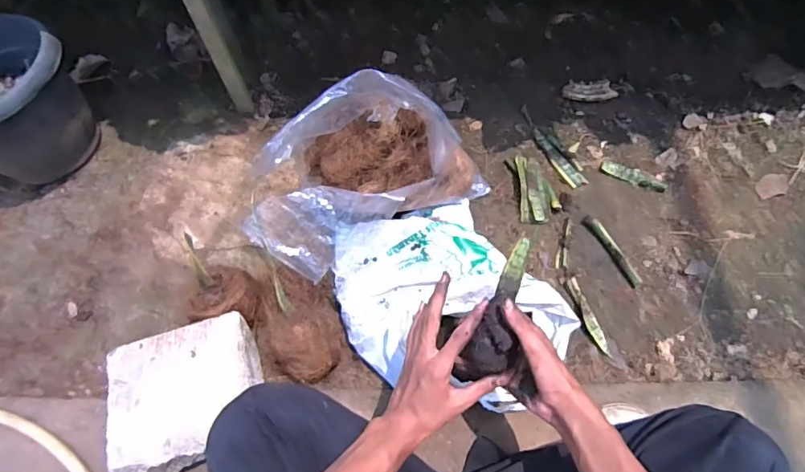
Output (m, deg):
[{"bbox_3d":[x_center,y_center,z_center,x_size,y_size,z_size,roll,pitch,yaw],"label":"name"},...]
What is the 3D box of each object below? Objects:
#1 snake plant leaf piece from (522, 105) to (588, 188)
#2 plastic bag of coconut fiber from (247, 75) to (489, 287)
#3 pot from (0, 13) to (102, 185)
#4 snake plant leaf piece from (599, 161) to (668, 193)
[{"bbox_3d":[0.290,-0.185,0.991,0.037,0.010,0.227,-21,64,-9],"label":"snake plant leaf piece"},{"bbox_3d":[-0.060,-0.106,0.780,0.391,0.265,0.194,-40,65,-19],"label":"plastic bag of coconut fiber"},{"bbox_3d":[-0.782,-0.257,0.970,0.280,0.220,0.271,-1,59,2],"label":"pot"},{"bbox_3d":[0.443,-0.114,0.945,0.122,0.015,0.028,22,65,13],"label":"snake plant leaf piece"}]

